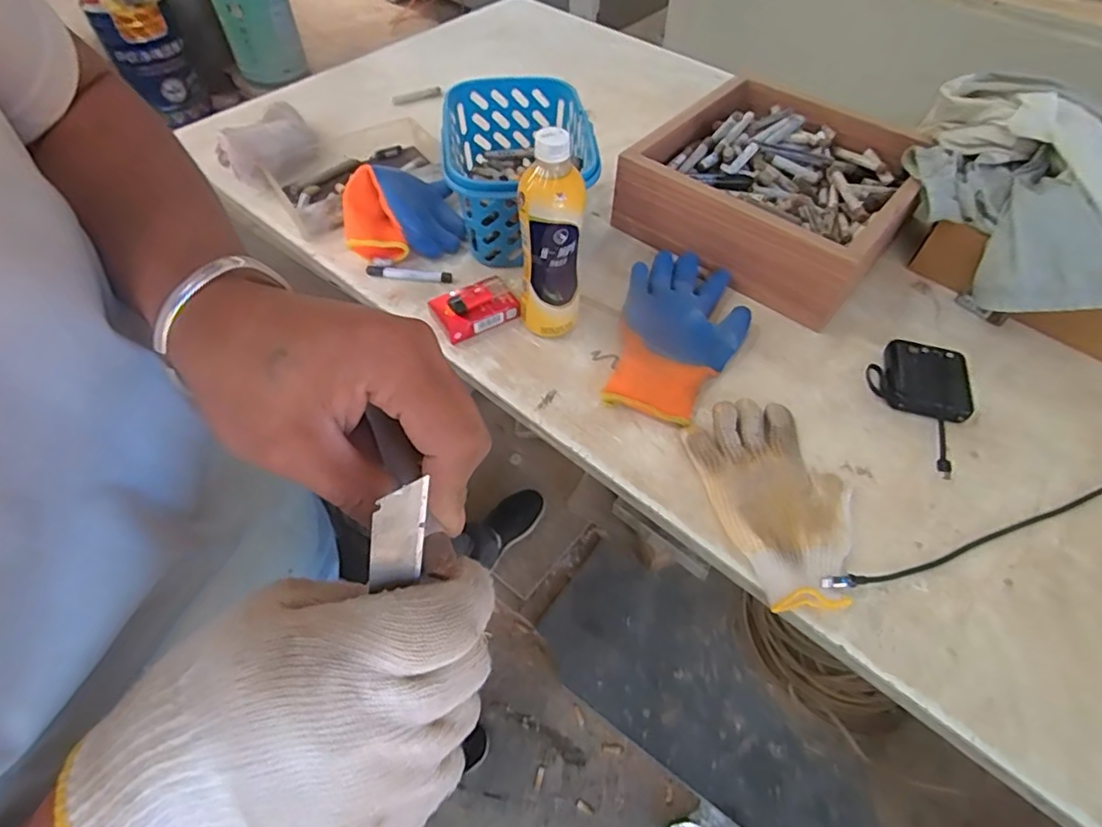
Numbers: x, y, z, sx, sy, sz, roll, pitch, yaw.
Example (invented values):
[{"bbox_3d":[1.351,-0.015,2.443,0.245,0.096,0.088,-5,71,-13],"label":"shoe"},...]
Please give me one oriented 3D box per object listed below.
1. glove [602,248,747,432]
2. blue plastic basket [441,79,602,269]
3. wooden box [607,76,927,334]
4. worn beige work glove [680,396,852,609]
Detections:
[{"bbox_3d":[0.144,-0.090,0.634,0.136,0.037,0.237,12,55,8],"label":"glove"},{"bbox_3d":[-0.038,-0.293,0.710,0.172,0.124,0.239,-7,55,-6],"label":"blue plastic basket"},{"bbox_3d":[0.283,-0.282,0.733,0.295,0.122,0.291,34,61,21],"label":"wooden box"},{"bbox_3d":[0.208,0.071,0.520,0.123,0.022,0.196,-12,56,-9],"label":"worn beige work glove"}]

